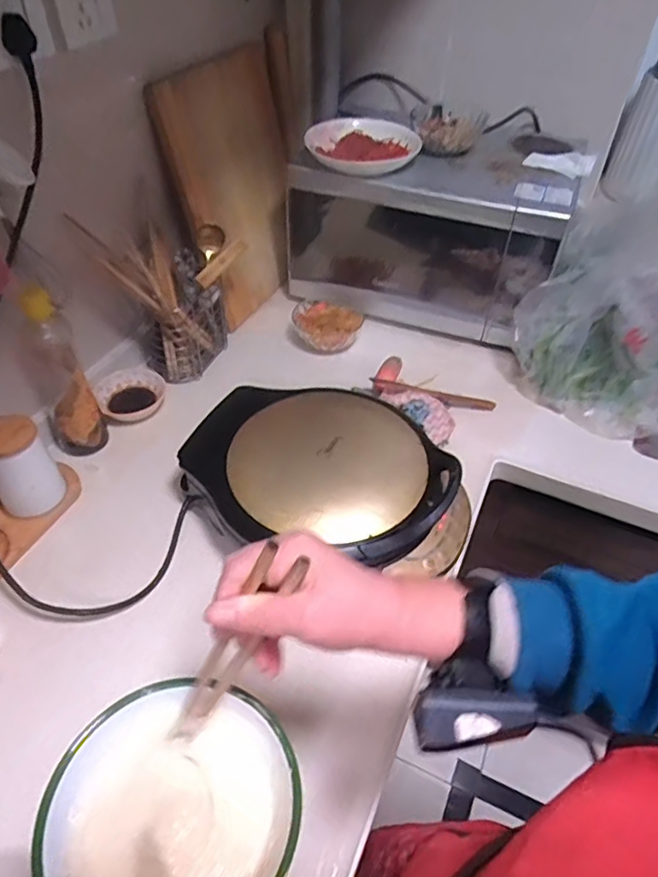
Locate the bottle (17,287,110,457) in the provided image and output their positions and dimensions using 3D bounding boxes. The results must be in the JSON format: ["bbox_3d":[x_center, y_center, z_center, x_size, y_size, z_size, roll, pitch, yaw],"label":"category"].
[{"bbox_3d":[-0.348,-0.082,0.743,0.070,0.230,0.063,-21,49,-21],"label":"bottle"}]

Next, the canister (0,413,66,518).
[{"bbox_3d":[-0.379,0.038,0.712,0.075,0.114,0.076,-29,53,-27],"label":"canister"}]

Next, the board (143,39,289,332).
[{"bbox_3d":[-0.141,-0.420,0.974,0.027,0.372,0.282,9,43,24],"label":"board"}]

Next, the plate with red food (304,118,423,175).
[{"bbox_3d":[0.052,-0.459,0.902,0.170,0.034,0.153,2,45,0],"label":"plate with red food"}]

